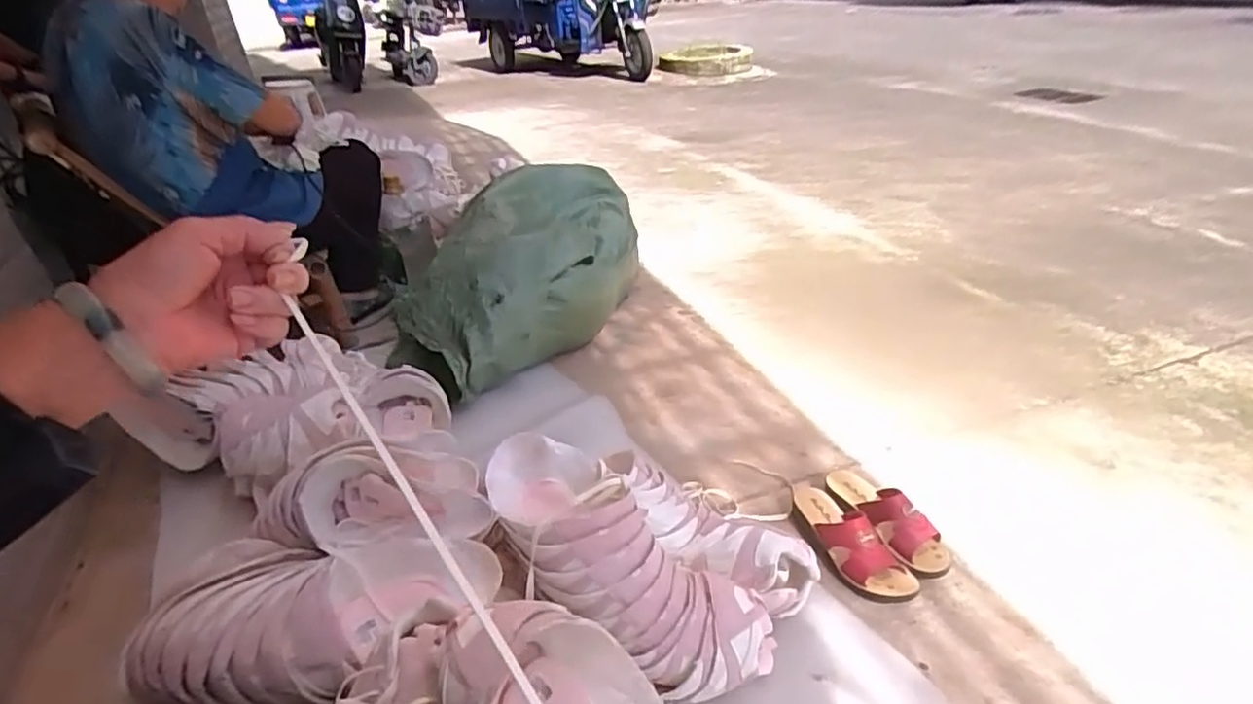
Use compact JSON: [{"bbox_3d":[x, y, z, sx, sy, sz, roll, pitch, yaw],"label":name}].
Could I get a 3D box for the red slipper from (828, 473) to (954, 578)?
[{"bbox_3d":[0.414,0.261,1.029,0.090,0.075,0.230,-17,36,-26],"label":"red slipper"}]

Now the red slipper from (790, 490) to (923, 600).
[{"bbox_3d":[0.336,0.280,0.977,0.084,0.080,0.230,-15,35,-23],"label":"red slipper"}]

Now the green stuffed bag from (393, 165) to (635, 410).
[{"bbox_3d":[-0.220,-0.194,1.532,0.413,0.289,0.731,6,34,16],"label":"green stuffed bag"}]

